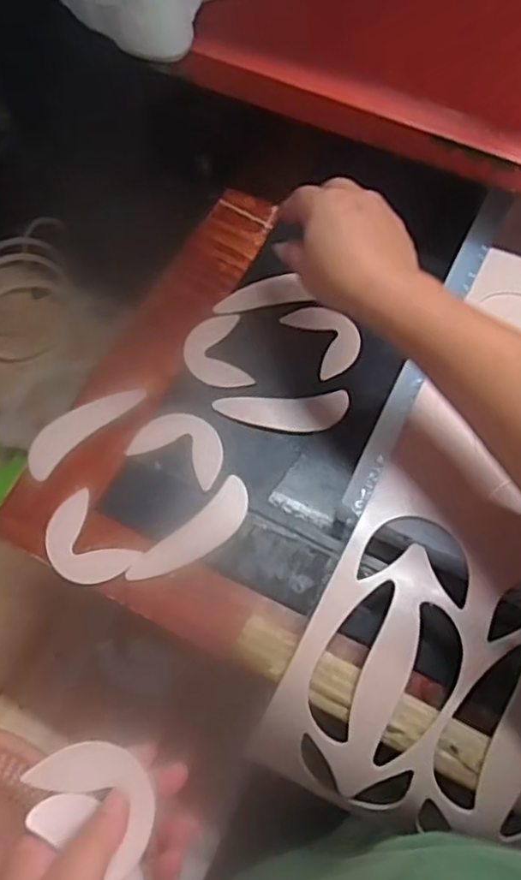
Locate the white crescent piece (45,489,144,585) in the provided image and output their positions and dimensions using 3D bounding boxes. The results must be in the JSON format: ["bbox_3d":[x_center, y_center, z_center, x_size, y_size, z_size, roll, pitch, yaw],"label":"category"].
[{"bbox_3d":[-0.124,0.072,0.449,0.048,0.004,0.068,-41,72,-20],"label":"white crescent piece"}]

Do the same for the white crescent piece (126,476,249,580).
[{"bbox_3d":[-0.046,0.068,0.451,0.100,0.004,0.031,-41,72,-14],"label":"white crescent piece"}]

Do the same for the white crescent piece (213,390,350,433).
[{"bbox_3d":[0.018,-0.020,0.491,0.100,0.004,0.032,-5,64,-5],"label":"white crescent piece"}]

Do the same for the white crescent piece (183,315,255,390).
[{"bbox_3d":[-0.036,-0.069,0.511,0.047,0.005,0.065,-12,65,-8],"label":"white crescent piece"}]

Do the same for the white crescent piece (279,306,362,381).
[{"bbox_3d":[0.055,-0.085,0.526,0.048,0.004,0.067,-29,68,-10],"label":"white crescent piece"}]

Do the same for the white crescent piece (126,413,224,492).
[{"bbox_3d":[-0.058,0.004,0.483,0.073,0.006,0.046,27,65,11],"label":"white crescent piece"}]

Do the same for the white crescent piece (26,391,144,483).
[{"bbox_3d":[-0.139,-0.013,0.493,0.100,0.005,0.037,-42,64,-16],"label":"white crescent piece"}]

